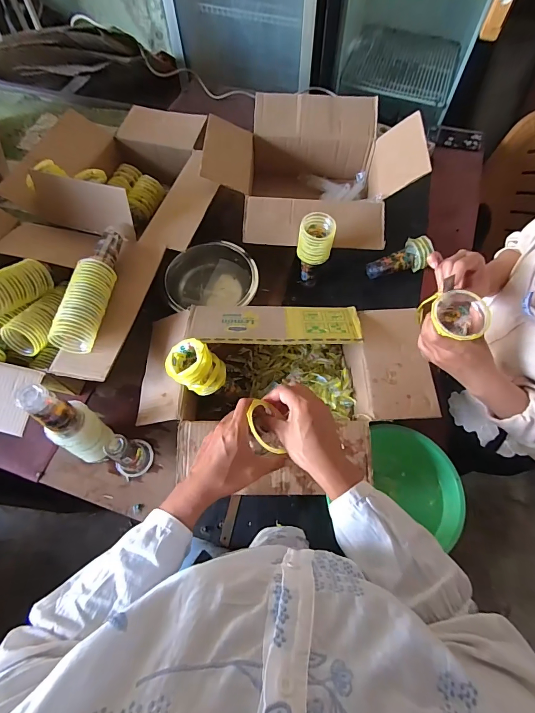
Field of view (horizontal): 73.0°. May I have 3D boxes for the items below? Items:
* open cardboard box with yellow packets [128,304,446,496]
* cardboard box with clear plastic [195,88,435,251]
[{"bbox_3d":[0.024,0.060,0.703,0.550,0.185,0.324,-1,65,-1],"label":"open cardboard box with yellow packets"},{"bbox_3d":[0.105,-0.467,0.938,0.507,0.192,0.433,2,65,1],"label":"cardboard box with clear plastic"}]

